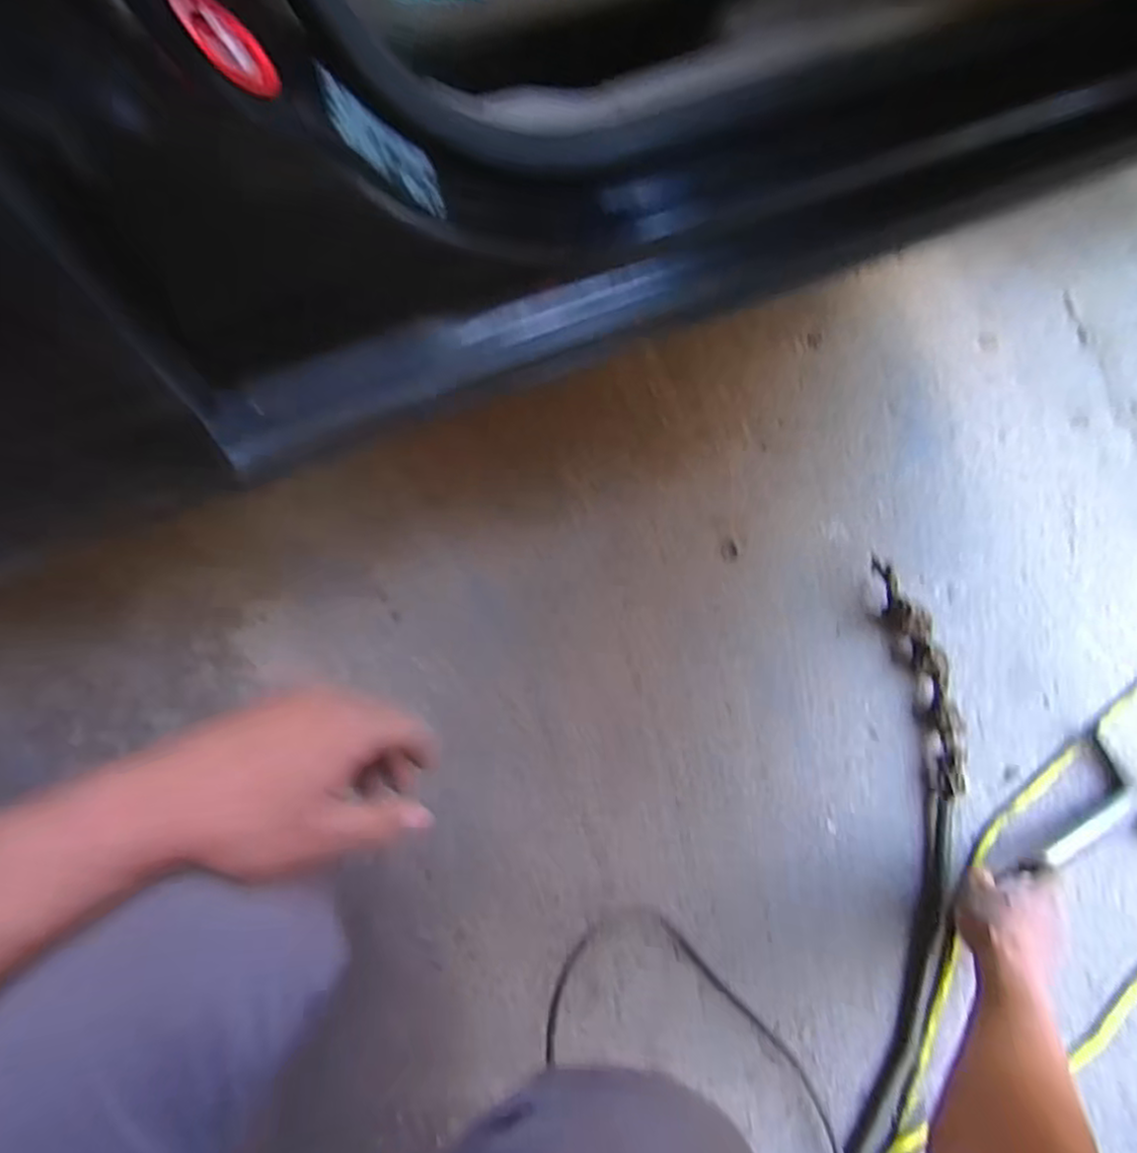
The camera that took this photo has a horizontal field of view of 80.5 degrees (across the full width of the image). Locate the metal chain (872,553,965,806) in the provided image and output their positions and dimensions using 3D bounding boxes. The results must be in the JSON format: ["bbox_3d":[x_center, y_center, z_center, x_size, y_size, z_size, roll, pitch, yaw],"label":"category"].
[{"bbox_3d":[0.400,0.108,0.751,0.048,0.038,0.262,-8,70,-4],"label":"metal chain"}]

